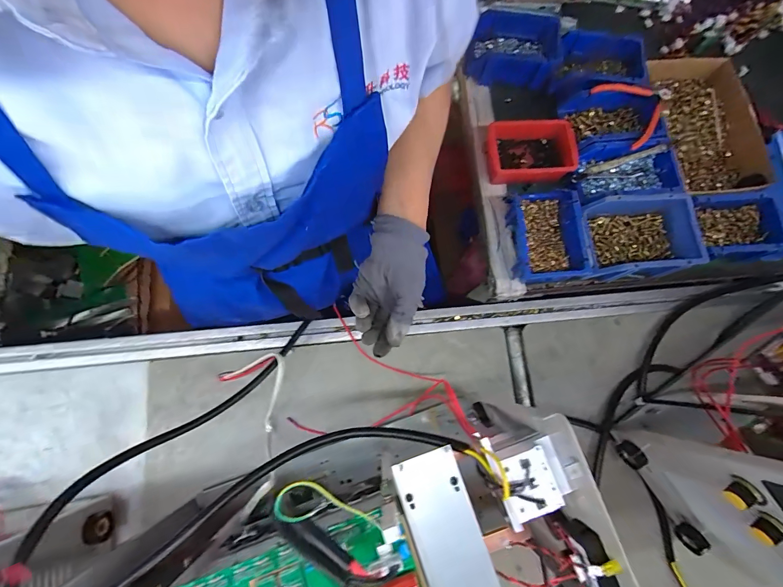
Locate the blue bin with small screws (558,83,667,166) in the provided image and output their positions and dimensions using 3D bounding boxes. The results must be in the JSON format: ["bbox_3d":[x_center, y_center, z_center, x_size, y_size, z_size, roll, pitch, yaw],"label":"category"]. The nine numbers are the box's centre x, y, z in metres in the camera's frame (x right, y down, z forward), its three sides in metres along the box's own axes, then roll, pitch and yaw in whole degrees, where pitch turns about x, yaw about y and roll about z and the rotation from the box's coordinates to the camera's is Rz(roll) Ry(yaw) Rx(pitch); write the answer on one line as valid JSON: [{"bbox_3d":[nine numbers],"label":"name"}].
[{"bbox_3d":[0.387,-0.298,0.634,0.145,0.060,0.128,-15,78,-5],"label":"blue bin with small screws"}]

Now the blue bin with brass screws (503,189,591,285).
[{"bbox_3d":[0.251,-0.095,0.594,0.102,0.072,0.155,-3,78,-2],"label":"blue bin with brass screws"}]

